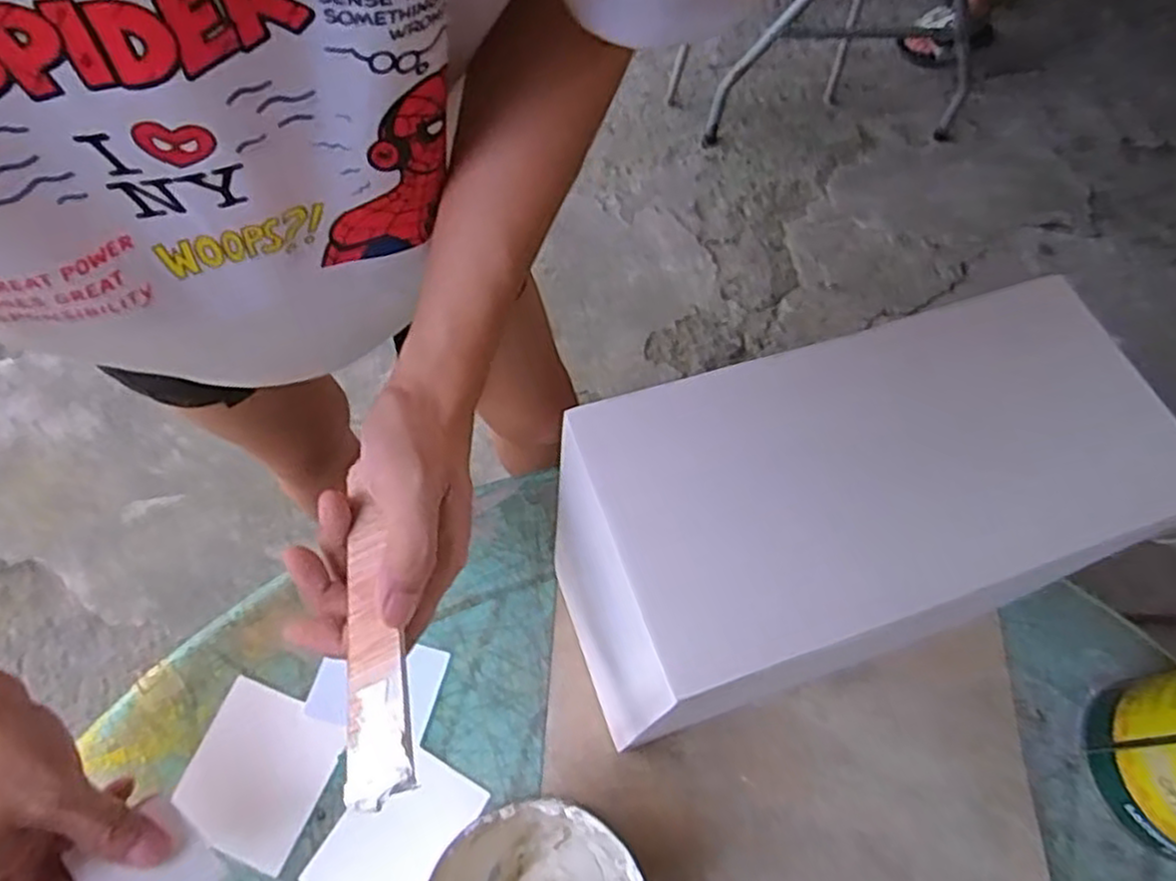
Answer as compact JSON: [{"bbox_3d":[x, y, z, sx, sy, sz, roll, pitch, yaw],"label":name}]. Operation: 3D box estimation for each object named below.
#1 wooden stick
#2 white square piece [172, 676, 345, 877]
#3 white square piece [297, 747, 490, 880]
[{"bbox_3d":[-0.090,0.081,0.311,0.027,0.005,0.137,-28,43,4],"label":"wooden stick"},{"bbox_3d":[-0.190,0.189,0.430,0.077,0.009,0.080,23,63,6],"label":"white square piece"},{"bbox_3d":[-0.108,0.225,0.427,0.066,0.004,0.089,29,61,13],"label":"white square piece"}]

